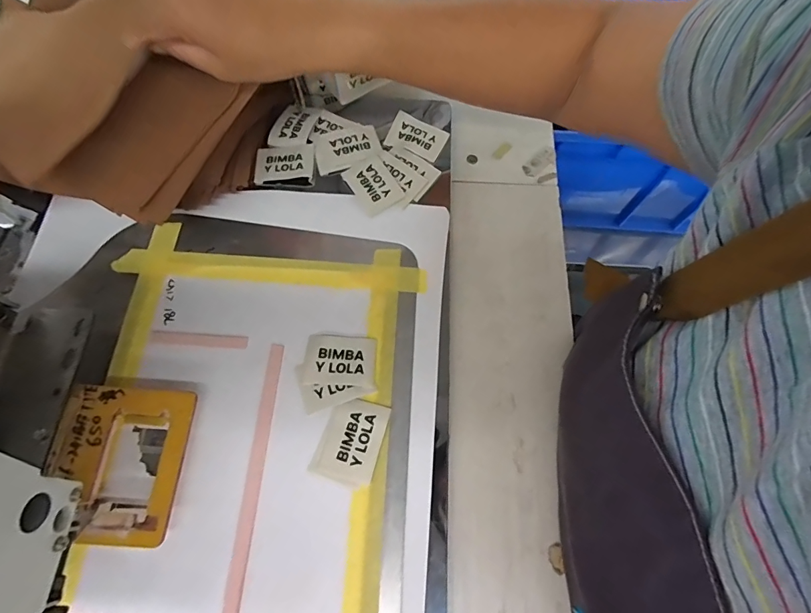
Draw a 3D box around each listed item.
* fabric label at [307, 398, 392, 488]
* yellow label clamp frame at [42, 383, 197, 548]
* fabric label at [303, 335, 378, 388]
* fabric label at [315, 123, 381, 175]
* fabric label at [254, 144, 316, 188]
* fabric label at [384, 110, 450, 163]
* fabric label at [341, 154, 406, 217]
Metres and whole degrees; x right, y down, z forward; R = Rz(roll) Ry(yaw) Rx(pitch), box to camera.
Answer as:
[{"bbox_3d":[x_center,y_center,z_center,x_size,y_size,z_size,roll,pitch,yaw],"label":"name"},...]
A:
[{"bbox_3d":[-0.042,0.103,0.320,0.047,0.004,0.062,17,71,7],"label":"fabric label"},{"bbox_3d":[-0.208,0.112,0.300,0.090,0.014,0.104,5,68,-3],"label":"yellow label clamp frame"},{"bbox_3d":[-0.054,0.044,0.343,0.060,0.004,0.042,5,68,2],"label":"fabric label"},{"bbox_3d":[-0.060,-0.163,0.423,0.068,0.004,0.045,-21,70,-8],"label":"fabric label"},{"bbox_3d":[-0.121,-0.142,0.416,0.060,0.006,0.047,-1,68,0],"label":"fabric label"},{"bbox_3d":[0.011,-0.178,0.428,0.059,0.007,0.042,24,70,10],"label":"fabric label"},{"bbox_3d":[-0.032,-0.120,0.407,0.041,0.005,0.058,-31,71,-11],"label":"fabric label"}]

